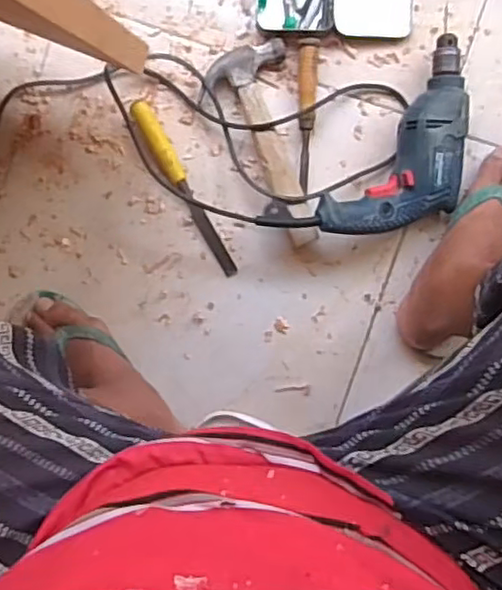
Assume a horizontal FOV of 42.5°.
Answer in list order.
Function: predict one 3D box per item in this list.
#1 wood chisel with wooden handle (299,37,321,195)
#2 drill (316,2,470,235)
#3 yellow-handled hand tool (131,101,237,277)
[{"bbox_3d":[0.066,-0.223,0.795,0.023,0.023,0.185,4,93,0],"label":"wood chisel with wooden handle"},{"bbox_3d":[0.205,-0.185,0.775,0.145,0.076,0.304,29,93,-1],"label":"drill"},{"bbox_3d":[-0.082,-0.128,0.792,0.022,0.021,0.235,-28,92,2],"label":"yellow-handled hand tool"}]

